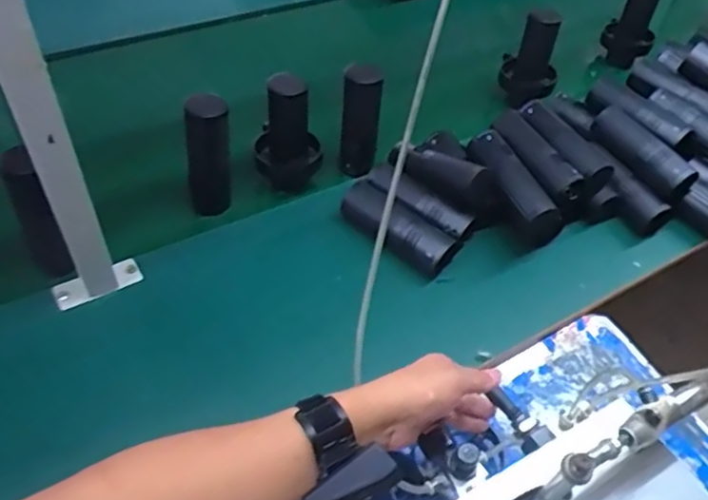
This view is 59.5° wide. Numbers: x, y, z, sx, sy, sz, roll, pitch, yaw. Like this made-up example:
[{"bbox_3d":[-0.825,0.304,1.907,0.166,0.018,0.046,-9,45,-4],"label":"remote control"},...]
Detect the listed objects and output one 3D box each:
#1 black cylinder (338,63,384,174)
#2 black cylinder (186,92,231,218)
[{"bbox_3d":[0.009,-0.184,0.894,0.055,0.159,0.045,8,49,0],"label":"black cylinder"},{"bbox_3d":[-0.191,-0.117,0.814,0.062,0.180,0.056,-8,51,-13],"label":"black cylinder"}]

